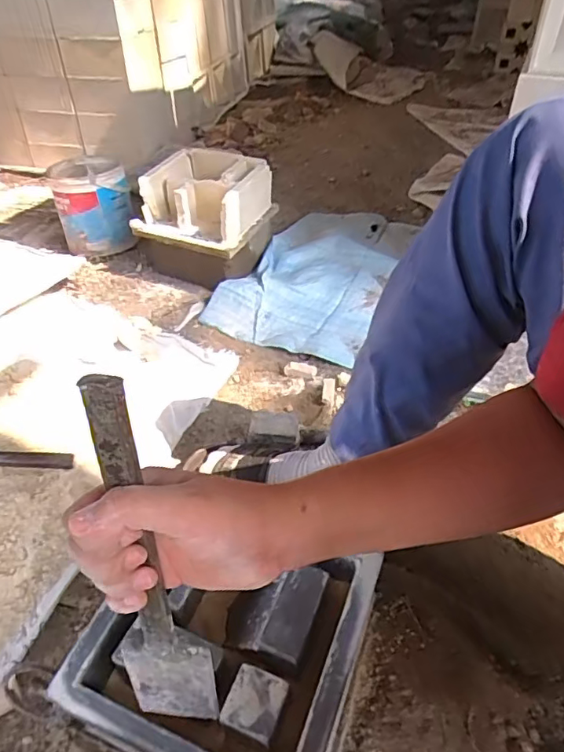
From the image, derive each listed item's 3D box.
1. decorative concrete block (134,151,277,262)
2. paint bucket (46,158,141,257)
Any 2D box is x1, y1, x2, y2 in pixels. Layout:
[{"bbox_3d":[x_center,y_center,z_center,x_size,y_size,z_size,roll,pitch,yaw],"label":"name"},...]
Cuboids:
[{"bbox_3d":[-0.165,-0.390,1.146,0.234,0.133,0.247,18,44,24],"label":"decorative concrete block"},{"bbox_3d":[-0.459,-0.419,1.283,0.175,0.182,0.163,-18,42,-17],"label":"paint bucket"}]

